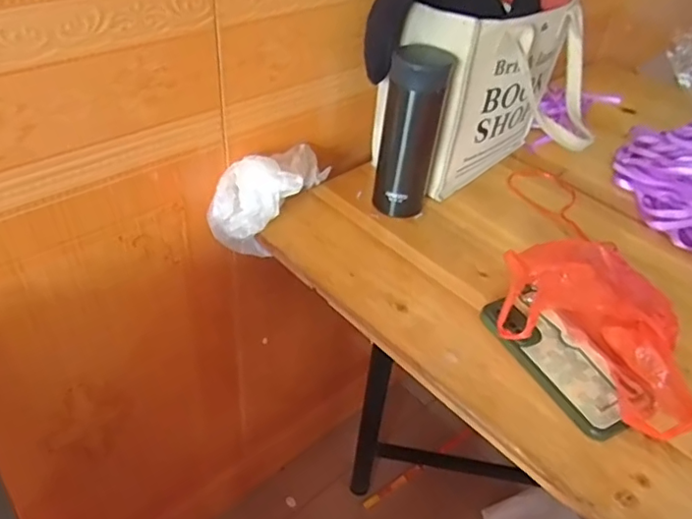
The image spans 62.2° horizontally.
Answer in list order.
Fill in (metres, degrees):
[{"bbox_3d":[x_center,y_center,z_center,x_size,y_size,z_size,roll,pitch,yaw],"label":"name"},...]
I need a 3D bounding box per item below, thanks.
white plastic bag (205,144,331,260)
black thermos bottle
[{"bbox_3d":[-0.093,-0.076,0.692,0.097,0.121,0.157,15,42,11],"label":"white plastic bag"},{"bbox_3d":[0.075,-0.145,0.668,0.066,0.185,0.080,12,42,7],"label":"black thermos bottle"}]

